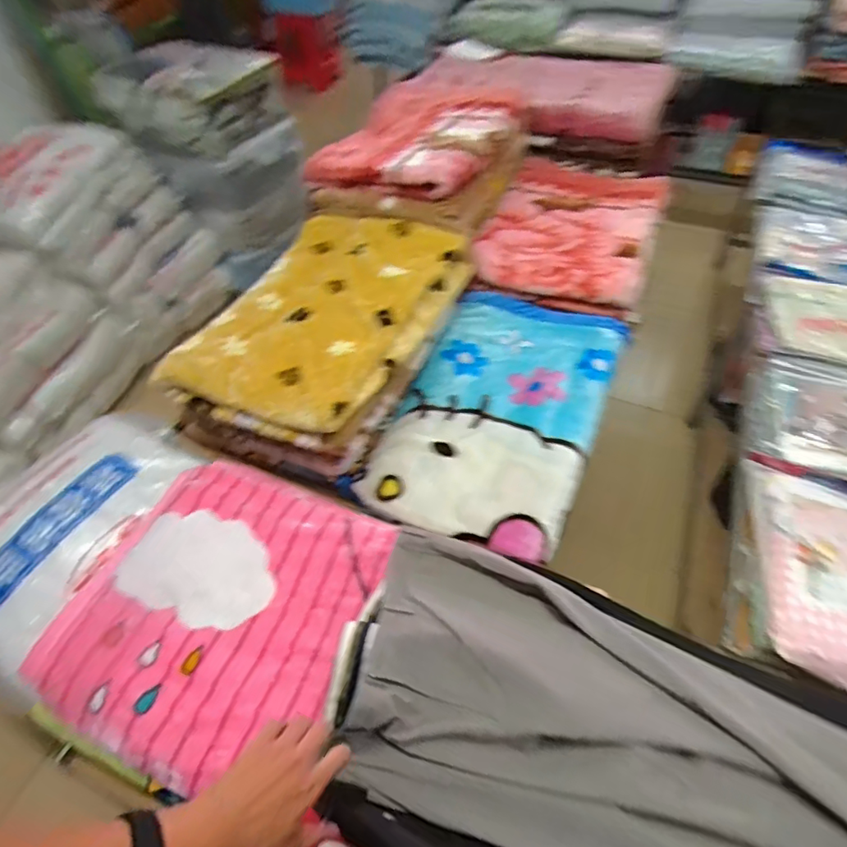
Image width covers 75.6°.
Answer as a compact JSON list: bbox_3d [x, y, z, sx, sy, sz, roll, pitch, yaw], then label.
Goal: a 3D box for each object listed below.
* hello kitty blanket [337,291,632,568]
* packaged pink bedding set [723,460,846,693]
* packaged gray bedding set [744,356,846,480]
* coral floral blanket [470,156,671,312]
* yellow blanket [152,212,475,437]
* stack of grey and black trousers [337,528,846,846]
[{"bbox_3d":[0.183,-0.050,1.237,0.419,0.083,0.687,20,55,18],"label":"hello kitty blanket"},{"bbox_3d":[0.746,0.285,0.983,0.331,0.085,0.386,15,54,15],"label":"packaged pink bedding set"},{"bbox_3d":[0.873,-0.027,1.185,0.279,0.053,0.315,20,55,18],"label":"packaged gray bedding set"},{"bbox_3d":[0.437,-0.582,1.576,0.460,0.094,0.651,15,54,15],"label":"coral floral blanket"},{"bbox_3d":[-0.215,-0.245,1.235,0.428,0.101,0.633,19,55,17],"label":"yellow blanket"},{"bbox_3d":[0.332,0.444,0.601,0.942,0.113,0.316,22,56,22],"label":"stack of grey and black trousers"}]

